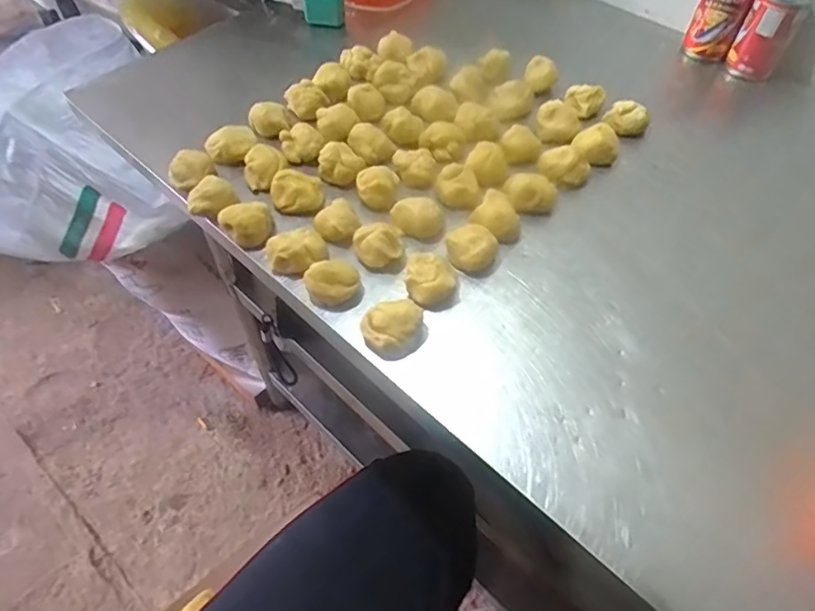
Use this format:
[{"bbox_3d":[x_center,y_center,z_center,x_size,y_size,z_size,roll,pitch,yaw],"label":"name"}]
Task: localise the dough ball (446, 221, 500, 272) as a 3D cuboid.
[{"bbox_3d":[0.053,-0.050,0.478,0.036,0.021,0.039,0,53,-1],"label":"dough ball"}]

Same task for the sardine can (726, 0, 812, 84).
[{"bbox_3d":[0.390,-0.293,0.624,0.049,0.088,0.047,0,53,-1],"label":"sardine can"}]

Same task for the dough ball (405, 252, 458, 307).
[{"bbox_3d":[0.019,-0.021,0.456,0.039,0.027,0.033,5,54,3],"label":"dough ball"}]

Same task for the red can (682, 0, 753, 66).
[{"bbox_3d":[0.352,-0.328,0.645,0.050,0.091,0.049,0,53,-1],"label":"red can"}]

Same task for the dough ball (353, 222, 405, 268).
[{"bbox_3d":[-0.024,-0.050,0.477,0.040,0.025,0.034,-7,54,-6],"label":"dough ball"}]

